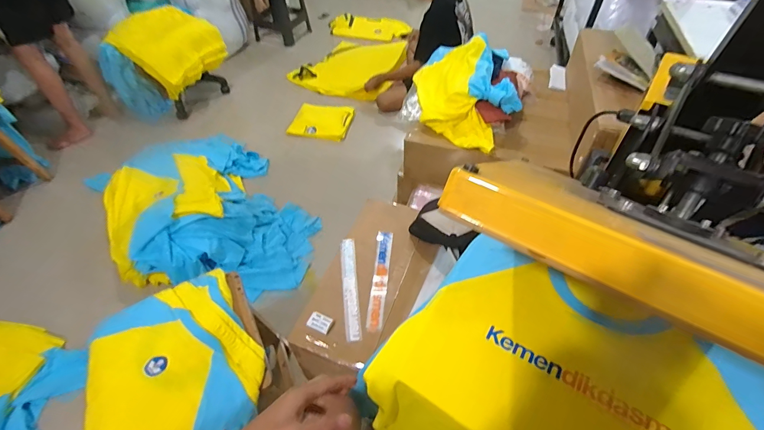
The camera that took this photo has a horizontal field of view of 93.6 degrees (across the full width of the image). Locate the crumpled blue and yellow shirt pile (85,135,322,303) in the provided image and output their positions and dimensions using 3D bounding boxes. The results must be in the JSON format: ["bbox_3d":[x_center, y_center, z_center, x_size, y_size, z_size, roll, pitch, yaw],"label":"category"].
[{"bbox_3d":[-0.749,-0.039,1.534,0.708,0.305,0.931,-31,54,-23],"label":"crumpled blue and yellow shirt pile"}]

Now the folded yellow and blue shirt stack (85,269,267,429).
[{"bbox_3d":[-0.432,0.300,0.691,0.357,0.089,0.372,-27,53,-20],"label":"folded yellow and blue shirt stack"}]

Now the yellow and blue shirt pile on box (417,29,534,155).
[{"bbox_3d":[0.260,-0.393,1.094,0.285,0.169,0.414,-1,49,1],"label":"yellow and blue shirt pile on box"}]

